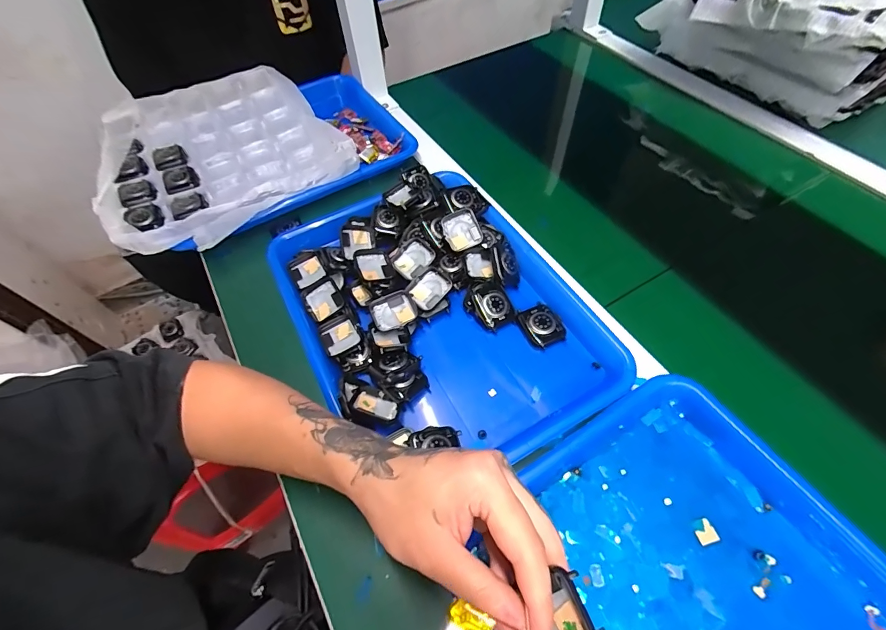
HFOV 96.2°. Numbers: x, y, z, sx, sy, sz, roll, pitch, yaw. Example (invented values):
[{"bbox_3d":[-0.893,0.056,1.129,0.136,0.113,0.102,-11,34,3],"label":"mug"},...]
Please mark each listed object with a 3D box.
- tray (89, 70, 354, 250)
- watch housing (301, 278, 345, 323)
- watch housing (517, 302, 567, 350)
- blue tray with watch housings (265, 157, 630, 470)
[{"bbox_3d":[-0.309,-0.224,0.533,0.285,0.033,0.339,-33,61,-16],"label":"tray"},{"bbox_3d":[-0.123,-0.014,0.410,0.038,0.015,0.043,-26,59,-12],"label":"watch housing"},{"bbox_3d":[0.097,0.011,0.388,0.034,0.014,0.042,-24,59,-10],"label":"watch housing"},{"bbox_3d":[-0.011,-0.011,0.395,0.255,0.042,0.328,-27,60,-13],"label":"blue tray with watch housings"}]

